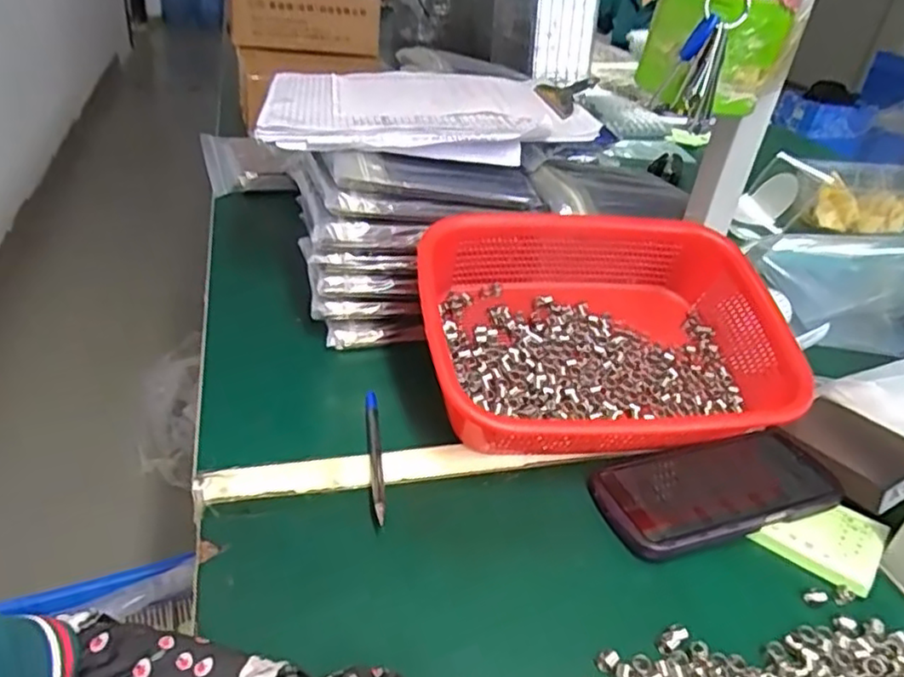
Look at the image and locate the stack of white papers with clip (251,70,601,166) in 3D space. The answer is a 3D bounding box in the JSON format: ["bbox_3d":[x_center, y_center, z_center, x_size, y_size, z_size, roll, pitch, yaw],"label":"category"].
[{"bbox_3d":[-0.024,-0.229,0.649,0.299,0.026,0.228,-1,36,-5],"label":"stack of white papers with clip"}]

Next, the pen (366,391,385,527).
[{"bbox_3d":[-0.055,0.079,0.473,0.009,0.009,0.134,-1,31,-10],"label":"pen"}]

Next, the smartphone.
[{"bbox_3d":[0.187,0.105,0.467,0.171,0.011,0.079,-12,35,-18],"label":"smartphone"}]

